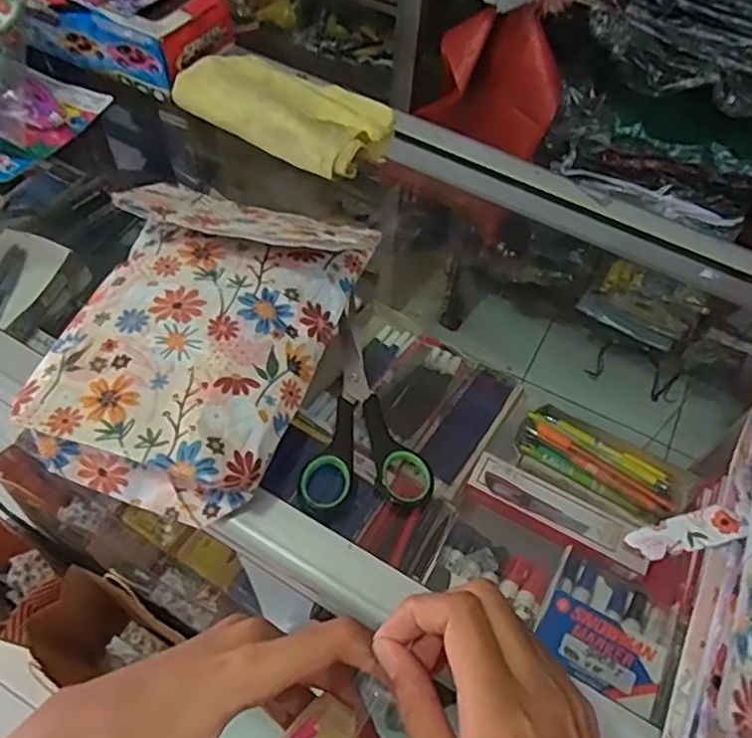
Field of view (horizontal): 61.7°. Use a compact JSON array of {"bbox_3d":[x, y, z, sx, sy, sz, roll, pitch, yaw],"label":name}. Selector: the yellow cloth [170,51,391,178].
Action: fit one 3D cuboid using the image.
[{"bbox_3d":[-0.068,-0.225,0.529,0.176,0.033,0.118,30,59,15],"label":"yellow cloth"}]

